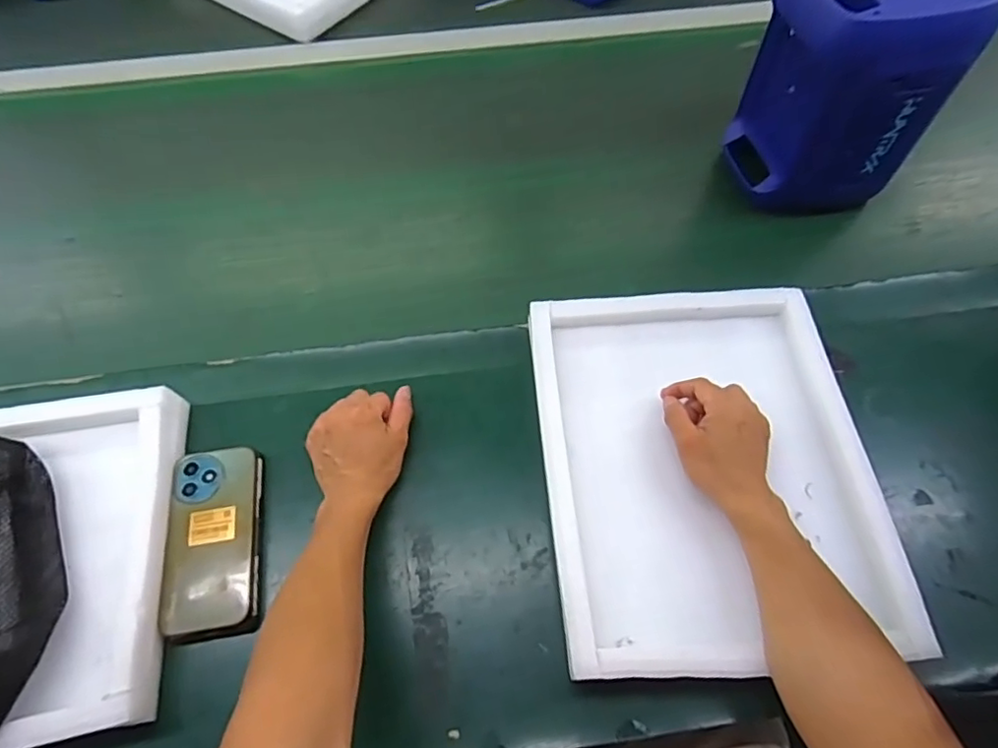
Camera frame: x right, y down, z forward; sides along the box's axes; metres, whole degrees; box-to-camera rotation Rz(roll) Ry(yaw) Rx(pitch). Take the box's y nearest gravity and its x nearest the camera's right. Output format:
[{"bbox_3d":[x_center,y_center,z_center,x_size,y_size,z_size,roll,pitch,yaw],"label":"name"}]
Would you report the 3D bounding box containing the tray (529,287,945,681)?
[{"bbox_3d":[0.188,0.076,0.547,0.285,0.042,0.357,-5,61,-1],"label":"tray"}]

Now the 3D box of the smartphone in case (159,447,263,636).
[{"bbox_3d":[-0.256,0.144,0.519,0.078,0.010,0.155,-7,62,-6],"label":"smartphone in case"}]

